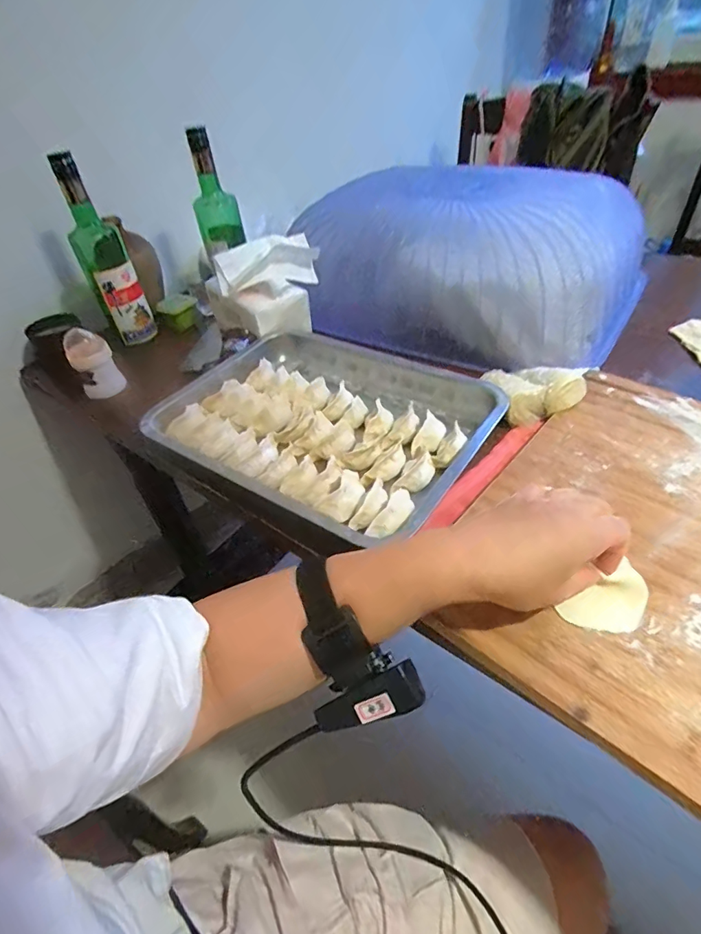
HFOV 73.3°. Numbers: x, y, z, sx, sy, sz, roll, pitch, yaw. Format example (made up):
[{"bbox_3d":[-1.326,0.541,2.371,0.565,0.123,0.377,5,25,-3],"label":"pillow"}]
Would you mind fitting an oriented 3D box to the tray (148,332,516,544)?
[{"bbox_3d":[-0.025,-0.058,0.555,0.358,0.047,0.287,23,51,28],"label":"tray"}]

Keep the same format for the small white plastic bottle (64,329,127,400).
[{"bbox_3d":[-0.358,-0.144,0.659,0.054,0.082,0.053,-27,47,-20],"label":"small white plastic bottle"}]

